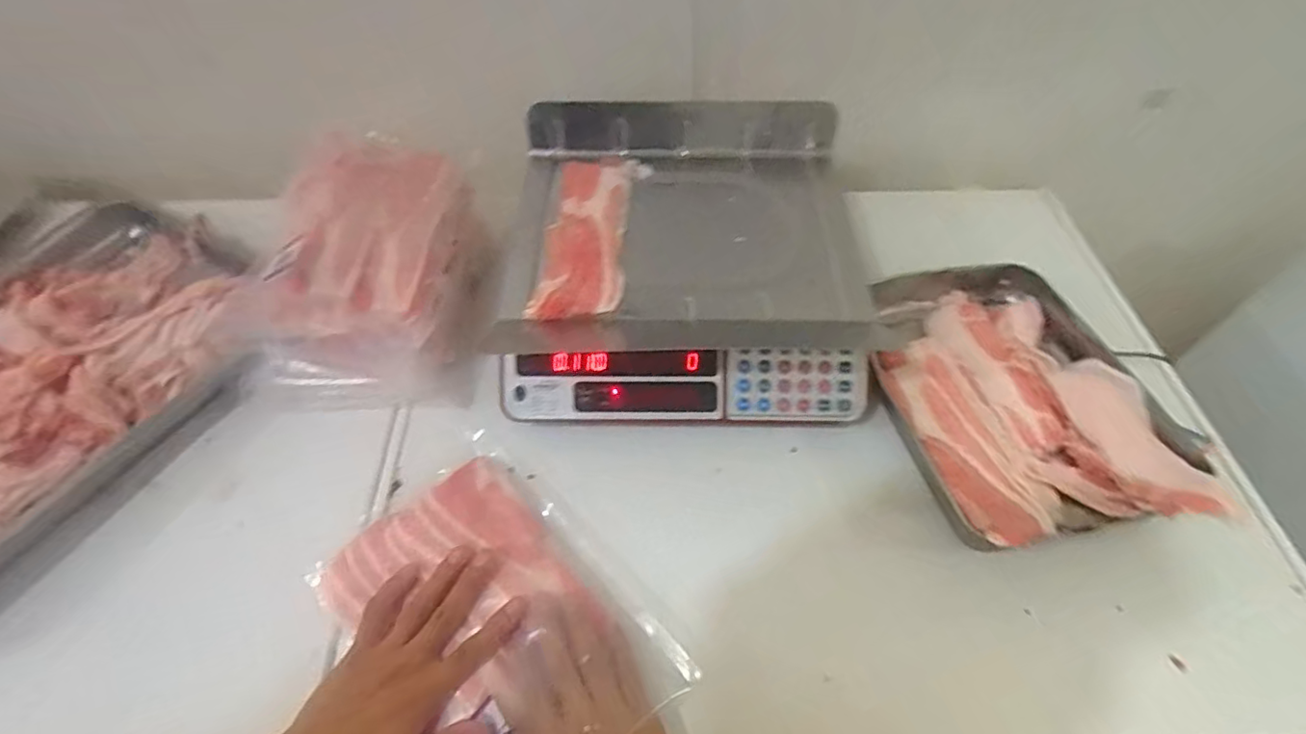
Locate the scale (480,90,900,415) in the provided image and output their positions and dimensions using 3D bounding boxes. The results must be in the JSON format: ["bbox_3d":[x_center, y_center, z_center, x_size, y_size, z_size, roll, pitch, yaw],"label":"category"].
[{"bbox_3d":[0.034,-0.126,0.632,0.358,0.131,0.352,1,53,0],"label":"scale"}]

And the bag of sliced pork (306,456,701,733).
[{"bbox_3d":[-0.128,0.204,0.474,0.181,0.040,0.280,-38,62,-26],"label":"bag of sliced pork"}]

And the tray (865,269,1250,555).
[{"bbox_3d":[0.363,0.027,0.613,0.260,0.062,0.321,-6,53,-6],"label":"tray"}]

